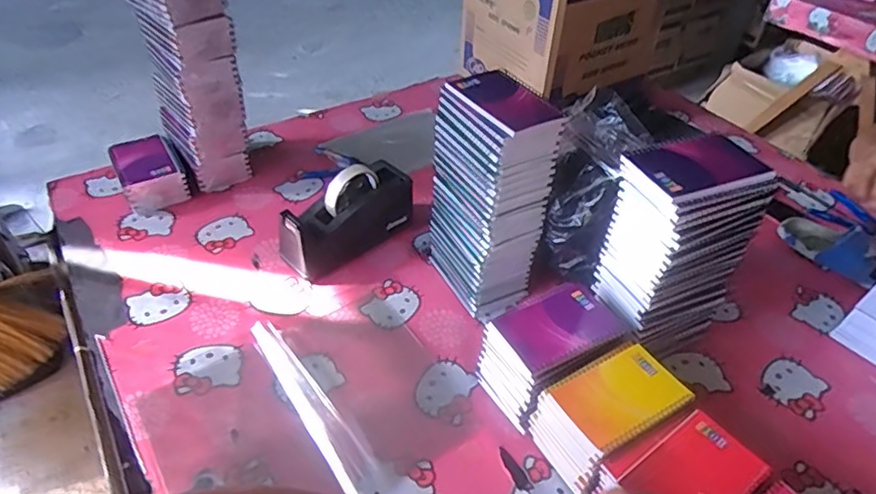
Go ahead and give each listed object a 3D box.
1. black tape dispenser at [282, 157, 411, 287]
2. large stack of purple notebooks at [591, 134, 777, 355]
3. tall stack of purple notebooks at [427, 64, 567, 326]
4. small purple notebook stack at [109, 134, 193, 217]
[{"bbox_3d":[-0.132,-0.046,0.837,0.076,0.116,0.203,35,51,30],"label":"black tape dispenser"},{"bbox_3d":[0.269,0.014,0.689,0.138,0.292,0.095,-14,46,-17],"label":"large stack of purple notebooks"},{"bbox_3d":[0.060,-0.063,0.748,0.100,0.285,0.136,-18,47,-22],"label":"tall stack of purple notebooks"},{"bbox_3d":[-0.470,-0.122,0.949,0.096,0.055,0.136,-25,49,-28],"label":"small purple notebook stack"}]

